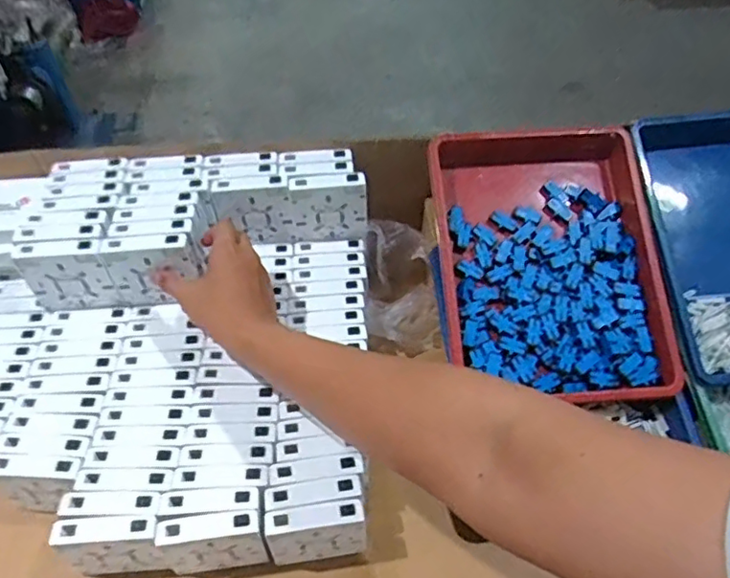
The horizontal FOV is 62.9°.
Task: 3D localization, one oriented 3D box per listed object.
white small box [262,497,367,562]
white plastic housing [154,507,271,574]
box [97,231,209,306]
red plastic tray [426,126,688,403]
[{"bbox_3d":[-0.043,0.219,0.535,0.085,0.068,0.025,-7,49,-6],"label":"white small box"},{"bbox_3d":[-0.132,0.226,0.530,0.087,0.075,0.023,-6,49,-5],"label":"white plastic housing"},{"bbox_3d":[-0.221,-0.020,0.632,0.090,0.082,0.022,-3,49,-2],"label":"box"},{"bbox_3d":[0.201,-0.036,0.662,0.236,0.055,0.321,-5,72,0],"label":"red plastic tray"}]

